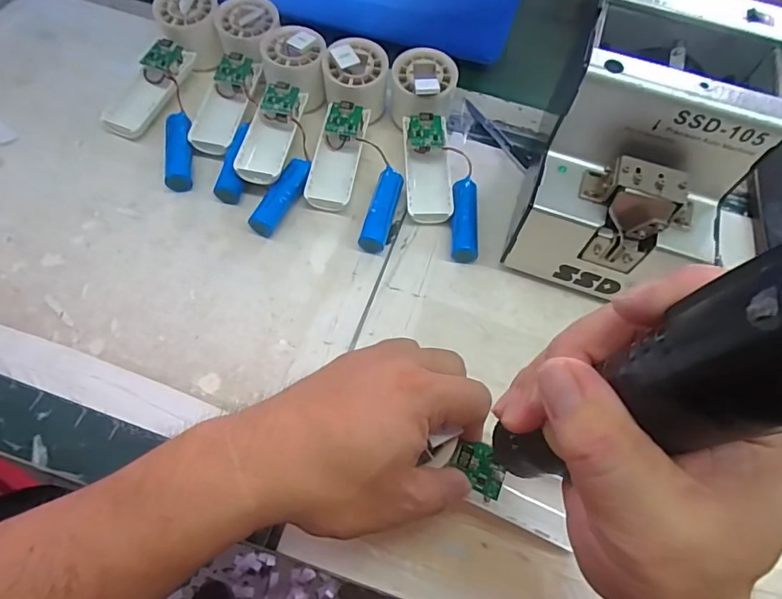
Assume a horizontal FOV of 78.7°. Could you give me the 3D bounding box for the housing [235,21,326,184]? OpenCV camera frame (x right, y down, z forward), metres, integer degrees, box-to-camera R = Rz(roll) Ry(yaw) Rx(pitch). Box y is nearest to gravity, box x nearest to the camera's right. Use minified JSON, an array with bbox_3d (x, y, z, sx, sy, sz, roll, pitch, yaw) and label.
[{"bbox_3d":[-0.098,-0.167,0.421,0.057,0.040,0.152,14,76,3],"label":"housing"}]

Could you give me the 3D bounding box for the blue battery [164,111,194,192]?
[{"bbox_3d":[-0.181,-0.128,0.409,0.020,0.020,0.076,-6,63,-7],"label":"blue battery"}]

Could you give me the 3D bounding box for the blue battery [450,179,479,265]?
[{"bbox_3d":[0.061,-0.066,0.396,0.021,0.024,0.076,5,62,-1],"label":"blue battery"}]

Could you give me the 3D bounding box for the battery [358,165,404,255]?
[{"bbox_3d":[-0.007,-0.073,0.393,0.021,0.023,0.072,14,63,3],"label":"battery"}]

